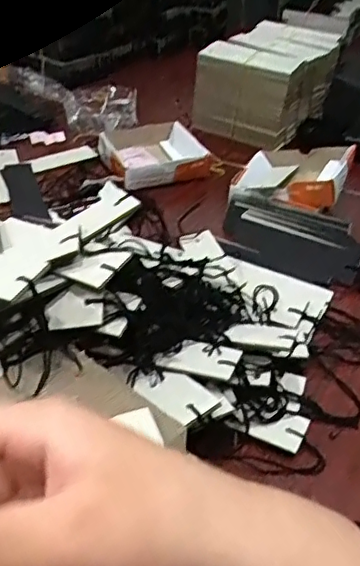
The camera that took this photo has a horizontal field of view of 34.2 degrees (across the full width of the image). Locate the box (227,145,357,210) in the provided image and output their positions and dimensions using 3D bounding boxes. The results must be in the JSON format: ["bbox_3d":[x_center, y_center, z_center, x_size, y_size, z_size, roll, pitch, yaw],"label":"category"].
[{"bbox_3d":[0.128,-0.124,0.672,0.118,0.046,0.125,16,38,14],"label":"box"}]

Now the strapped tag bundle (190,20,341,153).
[{"bbox_3d":[0.142,-0.301,0.874,0.142,0.107,0.238,25,41,24],"label":"strapped tag bundle"}]

